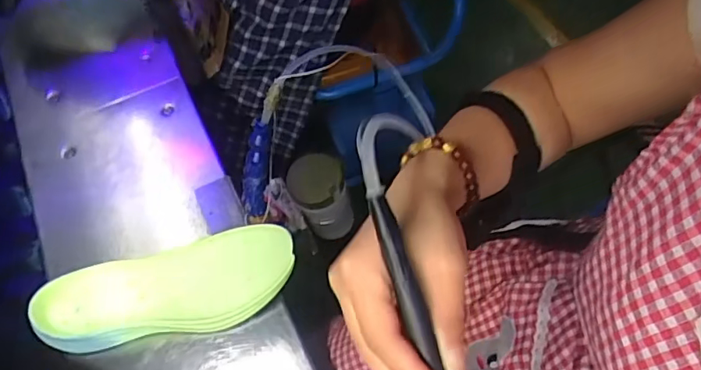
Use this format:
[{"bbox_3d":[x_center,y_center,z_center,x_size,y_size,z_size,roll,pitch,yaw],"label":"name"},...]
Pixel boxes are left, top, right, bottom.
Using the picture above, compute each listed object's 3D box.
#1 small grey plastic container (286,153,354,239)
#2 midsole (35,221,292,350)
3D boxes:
[{"bbox_3d":[-0.043,0.015,0.746,0.073,0.131,0.071,-19,64,-8],"label":"small grey plastic container"},{"bbox_3d":[-0.195,0.118,0.591,0.276,0.061,0.104,-18,64,-7],"label":"midsole"}]

